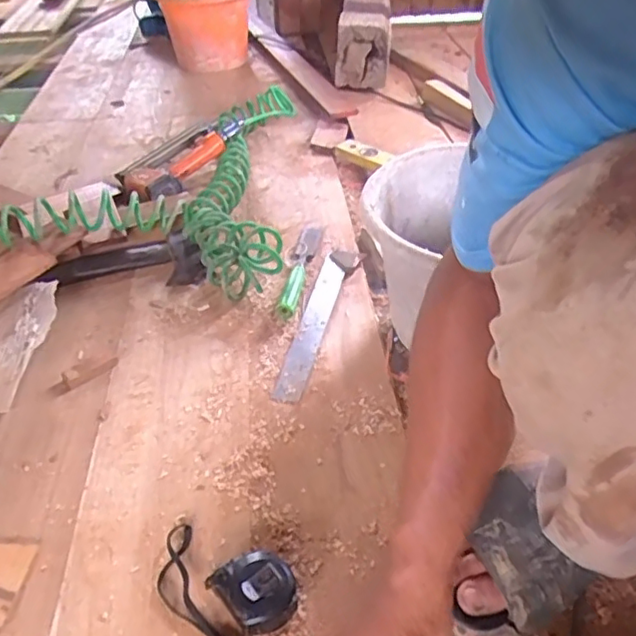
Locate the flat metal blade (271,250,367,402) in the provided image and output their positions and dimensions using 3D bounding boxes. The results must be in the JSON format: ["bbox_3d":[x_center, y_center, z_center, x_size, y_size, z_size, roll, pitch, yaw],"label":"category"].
[{"bbox_3d":[0.005,-0.003,0.827,0.051,0.015,0.310,10,40,11],"label":"flat metal blade"}]

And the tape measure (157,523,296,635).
[{"bbox_3d":[-0.091,0.229,0.528,0.138,0.040,0.075,20,43,22],"label":"tape measure"}]

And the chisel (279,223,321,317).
[{"bbox_3d":[-0.027,-0.080,0.896,0.035,0.019,0.239,7,40,7],"label":"chisel"}]

